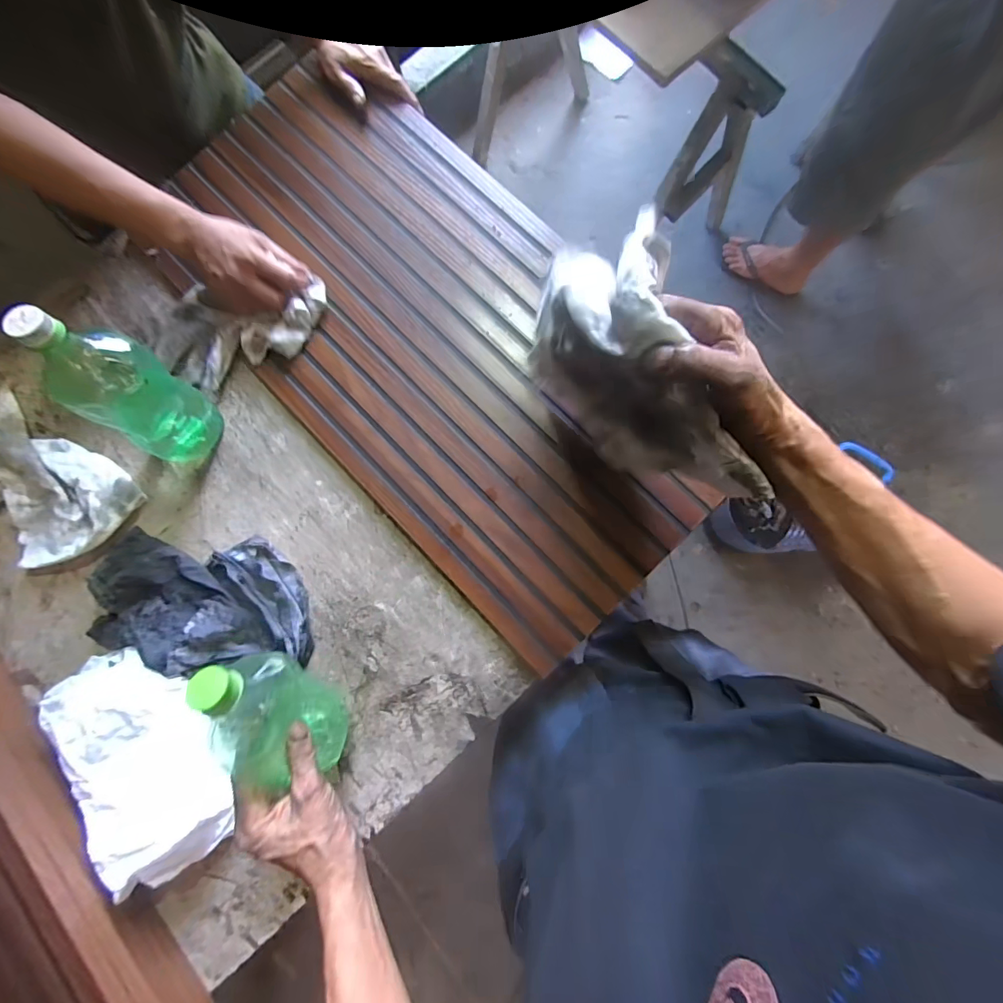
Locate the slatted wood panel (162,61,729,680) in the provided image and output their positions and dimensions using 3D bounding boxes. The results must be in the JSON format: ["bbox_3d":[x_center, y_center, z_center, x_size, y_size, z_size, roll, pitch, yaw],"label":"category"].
[{"bbox_3d":[-0.085,-0.194,0.523,0.362,0.017,0.730,-43,84,-1],"label":"slatted wood panel"}]

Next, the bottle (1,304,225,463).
[{"bbox_3d":[-0.372,-0.103,0.444,0.084,0.193,0.079,-21,84,1],"label":"bottle"}]

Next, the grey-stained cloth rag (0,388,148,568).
[{"bbox_3d":[-0.559,-0.027,0.532,0.230,0.025,0.149,44,89,6],"label":"grey-stained cloth rag"}]

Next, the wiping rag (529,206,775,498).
[{"bbox_3d":[0.122,-0.103,0.388,0.079,0.216,0.243,-42,84,-1],"label":"wiping rag"}]

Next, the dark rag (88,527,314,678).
[{"bbox_3d":[-0.339,0.114,0.500,0.252,0.027,0.144,4,85,4],"label":"dark rag"}]

